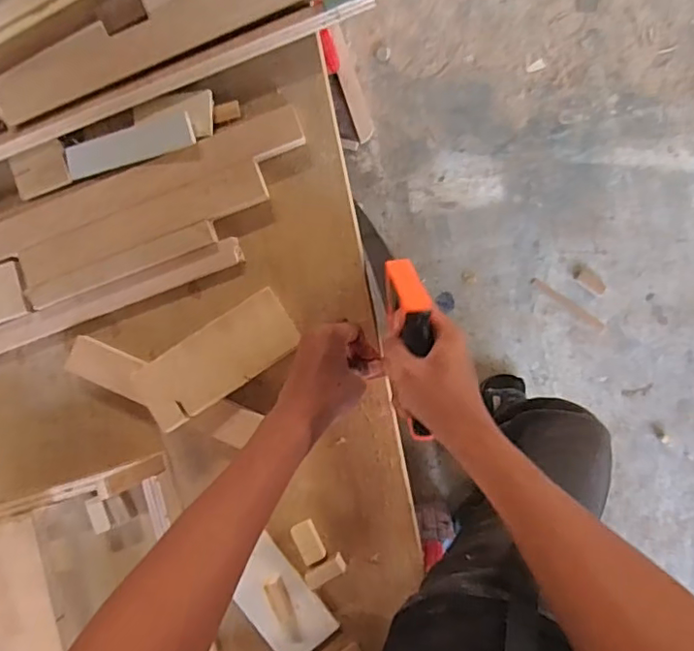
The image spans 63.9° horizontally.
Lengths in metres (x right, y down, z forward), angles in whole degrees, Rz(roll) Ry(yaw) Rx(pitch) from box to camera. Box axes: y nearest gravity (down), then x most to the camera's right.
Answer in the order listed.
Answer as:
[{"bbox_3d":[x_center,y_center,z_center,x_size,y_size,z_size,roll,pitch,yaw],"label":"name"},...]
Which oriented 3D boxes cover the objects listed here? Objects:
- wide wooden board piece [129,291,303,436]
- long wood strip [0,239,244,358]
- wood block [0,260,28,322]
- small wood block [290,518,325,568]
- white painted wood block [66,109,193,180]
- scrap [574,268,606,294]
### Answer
[{"bbox_3d":[-0.131,0.033,0.566,0.164,0.008,0.070,-34,87,-3],"label":"wide wooden board piece"},{"bbox_3d":[-0.306,-0.011,0.614,0.403,0.026,0.035,-19,86,7],"label":"long wood strip"},{"bbox_3d":[-0.381,-0.036,0.612,0.055,0.007,0.061,-17,87,7],"label":"wood block"},{"bbox_3d":[-0.040,0.225,0.576,0.024,0.016,0.041,-26,86,6],"label":"small wood block"},{"bbox_3d":[-0.233,-0.193,0.598,0.143,0.008,0.038,-14,87,7],"label":"white painted wood block"},{"bbox_3d":[0.570,-0.106,1.299,0.080,0.004,0.034,36,95,7],"label":"scrap"}]

